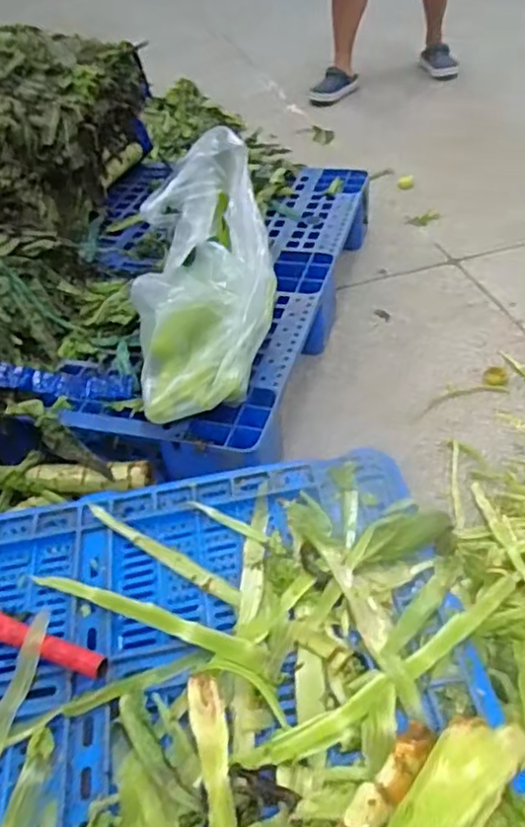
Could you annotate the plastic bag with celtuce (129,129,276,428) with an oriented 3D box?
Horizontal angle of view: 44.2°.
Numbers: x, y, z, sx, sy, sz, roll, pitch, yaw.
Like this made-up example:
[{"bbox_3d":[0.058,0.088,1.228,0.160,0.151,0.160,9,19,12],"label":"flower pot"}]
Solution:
[{"bbox_3d":[-0.102,-0.238,1.067,0.213,0.164,0.525,-1,62,6],"label":"plastic bag with celtuce"}]

